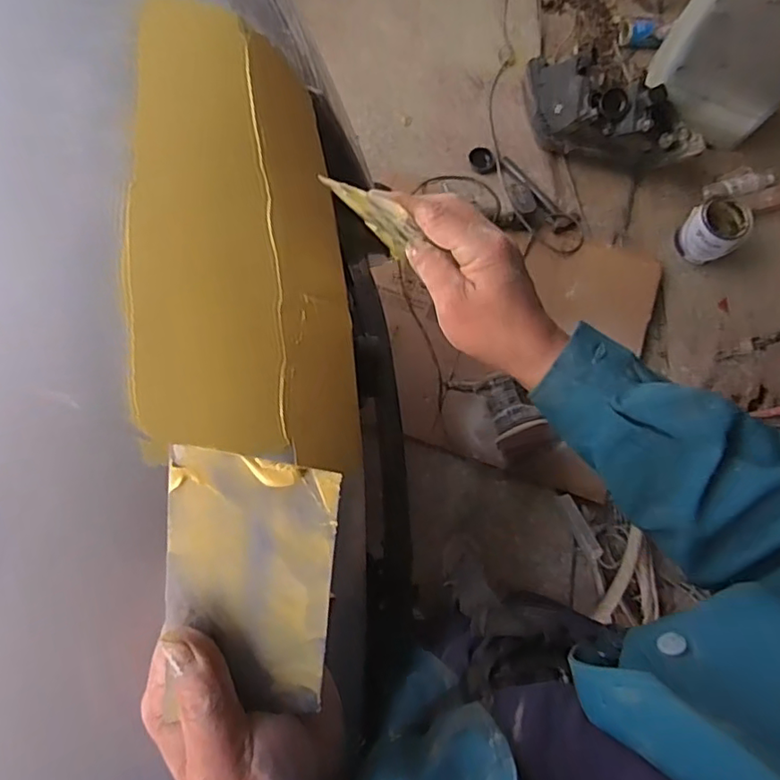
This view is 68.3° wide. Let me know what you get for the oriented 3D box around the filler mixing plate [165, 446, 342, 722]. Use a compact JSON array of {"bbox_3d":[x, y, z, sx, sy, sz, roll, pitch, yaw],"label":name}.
[{"bbox_3d":[-0.065,0.091,0.268,0.073,0.004,0.130,3,104,-12],"label":"filler mixing plate"}]

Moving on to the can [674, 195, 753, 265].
[{"bbox_3d":[0.954,-0.470,1.690,0.163,0.150,0.154,1,76,-4],"label":"can"}]

